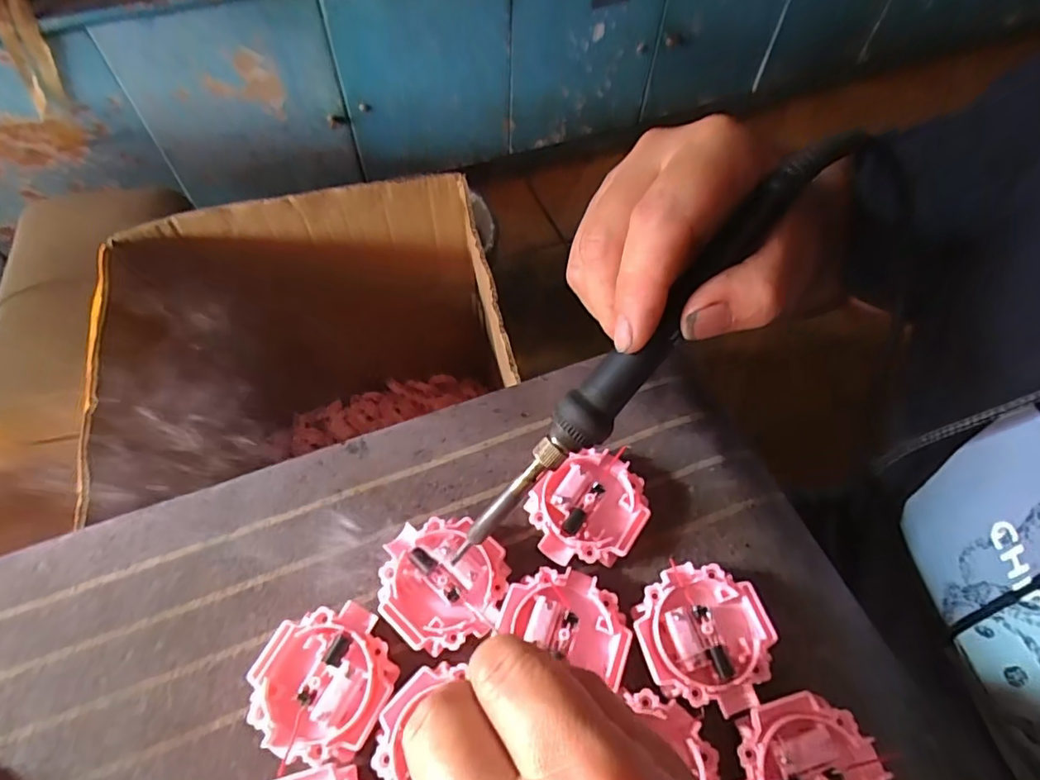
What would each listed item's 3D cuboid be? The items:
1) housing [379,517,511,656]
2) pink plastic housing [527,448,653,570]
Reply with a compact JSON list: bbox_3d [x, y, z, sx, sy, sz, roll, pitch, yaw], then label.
[{"bbox_3d":[-0.033,0.081,0.240,0.055,0.015,0.050,0,61,0],"label":"housing"},{"bbox_3d":[0.031,0.053,0.256,0.047,0.015,0.055,31,65,16],"label":"pink plastic housing"}]

